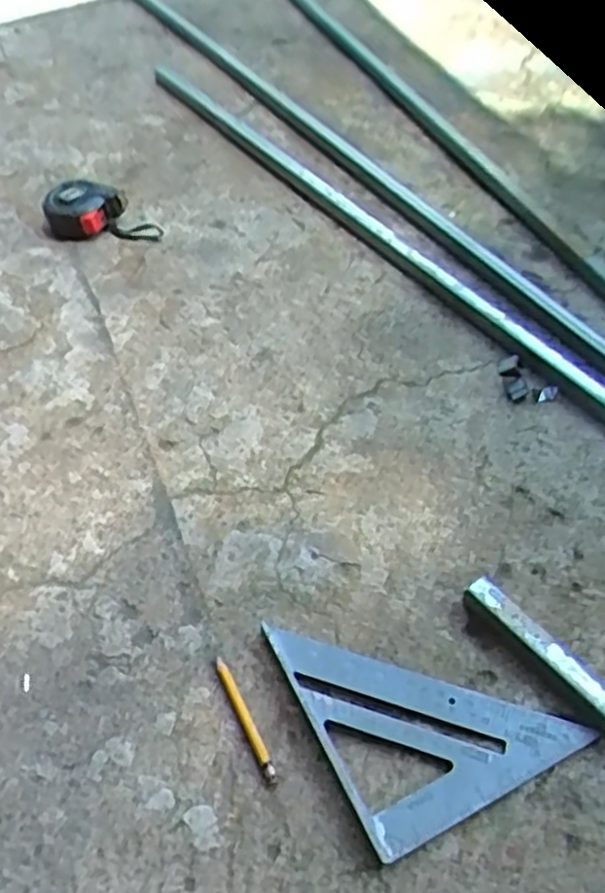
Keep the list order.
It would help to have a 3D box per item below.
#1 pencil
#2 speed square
[{"bbox_3d":[-0.041,0.193,0.497,0.009,0.005,0.095,-21,53,-17],"label":"pencil"},{"bbox_3d":[0.085,0.177,0.508,0.164,0.015,0.167,-21,53,-18],"label":"speed square"}]

